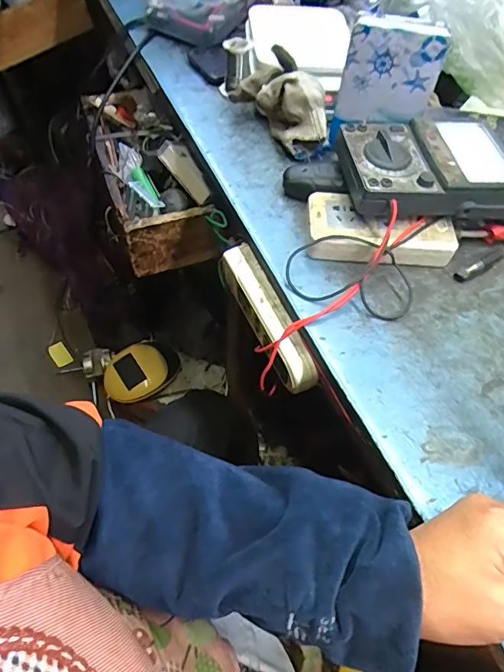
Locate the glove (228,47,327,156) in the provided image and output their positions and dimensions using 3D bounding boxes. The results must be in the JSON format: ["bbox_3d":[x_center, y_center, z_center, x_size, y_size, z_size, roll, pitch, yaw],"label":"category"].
[{"bbox_3d":[0.040,-0.277,0.568,0.067,0.078,0.131,-33,66,-22],"label":"glove"}]

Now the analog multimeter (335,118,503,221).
[{"bbox_3d":[0.186,-0.176,0.489,0.194,0.045,0.121,-2,58,-6],"label":"analog multimeter"}]

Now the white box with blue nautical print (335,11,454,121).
[{"bbox_3d":[0.145,-0.275,0.502,0.093,0.094,0.023,12,58,3],"label":"white box with blue nautical print"}]

